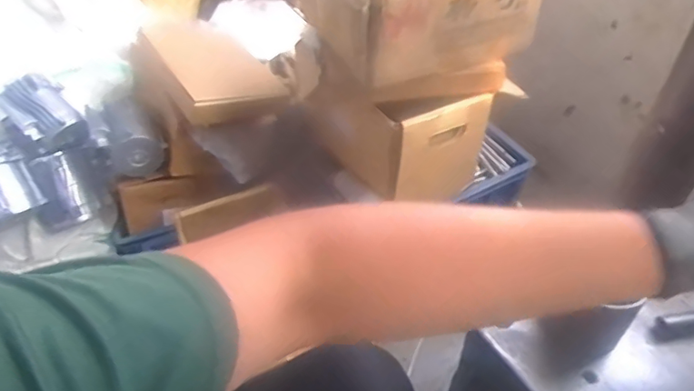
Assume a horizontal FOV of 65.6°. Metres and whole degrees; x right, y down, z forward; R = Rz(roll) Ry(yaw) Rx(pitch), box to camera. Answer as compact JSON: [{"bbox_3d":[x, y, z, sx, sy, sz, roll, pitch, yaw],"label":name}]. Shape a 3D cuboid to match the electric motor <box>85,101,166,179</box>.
[{"bbox_3d":[-0.410,-0.113,1.008,0.109,0.109,0.123,-21,48,-20],"label":"electric motor"}]

